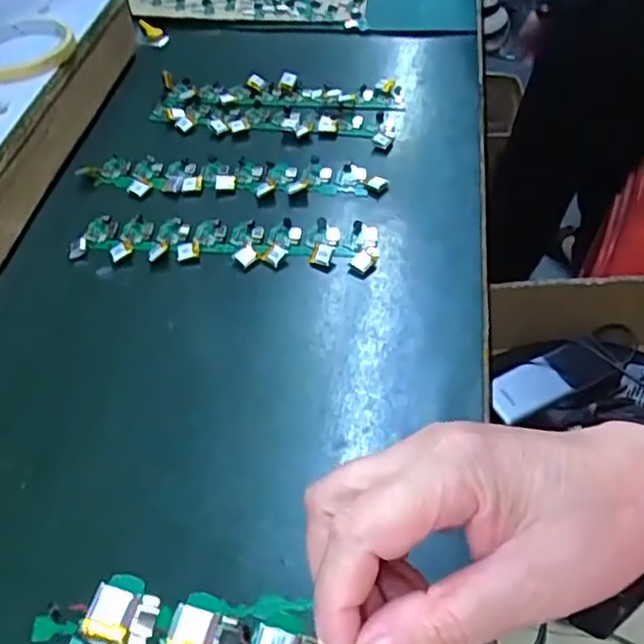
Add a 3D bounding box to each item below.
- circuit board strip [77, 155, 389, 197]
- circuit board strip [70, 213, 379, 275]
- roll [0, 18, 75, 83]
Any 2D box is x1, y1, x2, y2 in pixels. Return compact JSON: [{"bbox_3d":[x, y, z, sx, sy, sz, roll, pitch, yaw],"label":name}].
[{"bbox_3d":[-0.074,-0.119,0.550,0.242,0.008,0.046,1,50,6],"label":"circuit board strip"},{"bbox_3d":[-0.072,-0.060,0.501,0.221,0.007,0.045,3,50,8],"label":"circuit board strip"},{"bbox_3d":[-0.251,-0.226,0.567,0.087,0.013,0.092,-18,50,-11],"label":"roll"}]

